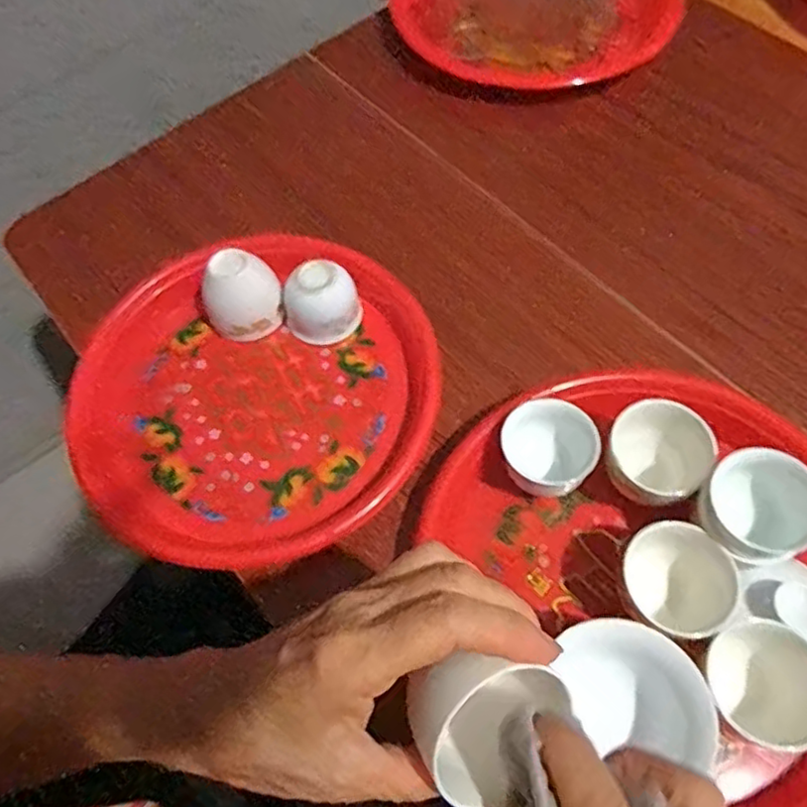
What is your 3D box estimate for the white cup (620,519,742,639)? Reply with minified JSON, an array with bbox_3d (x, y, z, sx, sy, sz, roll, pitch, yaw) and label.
[{"bbox_3d":[0.144,0.098,0.352,0.061,0.050,0.057,-2,62,3],"label":"white cup"}]

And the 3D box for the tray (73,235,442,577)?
[{"bbox_3d":[-0.096,-0.009,0.442,0.229,0.026,0.231,-17,63,-5],"label":"tray"}]

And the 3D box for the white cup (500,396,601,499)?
[{"bbox_3d":[0.086,0.026,0.391,0.053,0.034,0.051,16,65,12],"label":"white cup"}]

